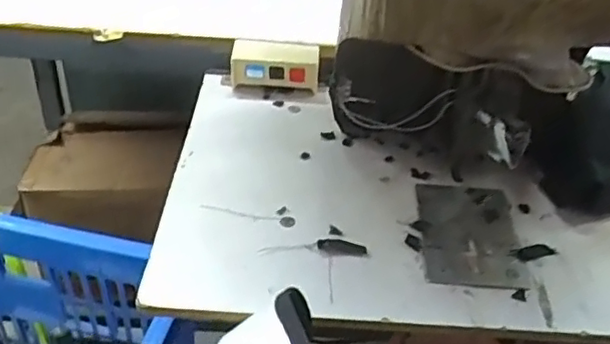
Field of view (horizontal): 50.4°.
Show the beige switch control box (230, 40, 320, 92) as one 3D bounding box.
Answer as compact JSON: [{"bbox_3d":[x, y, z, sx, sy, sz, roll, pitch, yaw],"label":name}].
[{"bbox_3d":[-0.038,-0.137,0.819,0.110,0.053,0.042,0,39,-5],"label":"beige switch control box"}]

